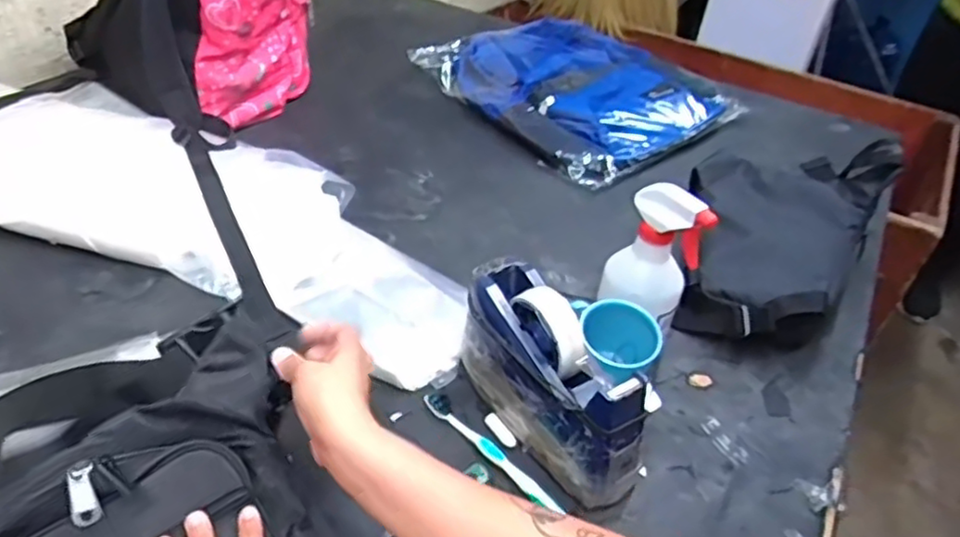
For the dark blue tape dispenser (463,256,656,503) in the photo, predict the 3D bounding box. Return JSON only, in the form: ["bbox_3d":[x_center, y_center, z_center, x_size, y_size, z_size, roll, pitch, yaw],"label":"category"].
[{"bbox_3d":[0.058,0.096,0.578,0.070,0.115,0.210,-19,46,-27],"label":"dark blue tape dispenser"}]

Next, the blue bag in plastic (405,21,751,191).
[{"bbox_3d":[0.152,-0.314,1.104,0.366,0.059,0.457,-28,51,-33],"label":"blue bag in plastic"}]

